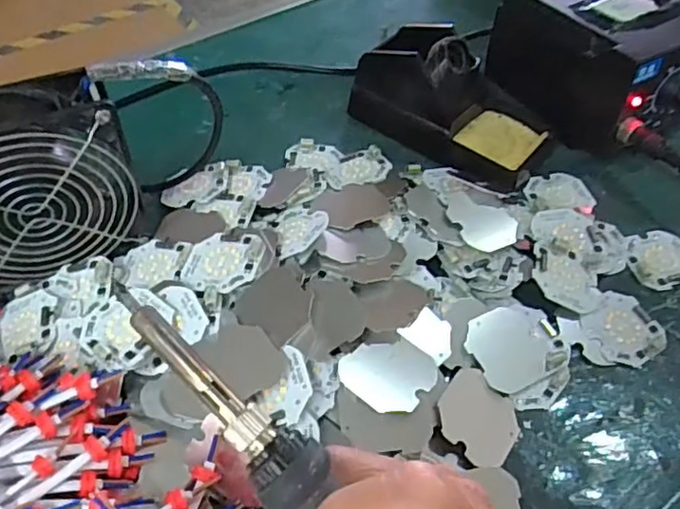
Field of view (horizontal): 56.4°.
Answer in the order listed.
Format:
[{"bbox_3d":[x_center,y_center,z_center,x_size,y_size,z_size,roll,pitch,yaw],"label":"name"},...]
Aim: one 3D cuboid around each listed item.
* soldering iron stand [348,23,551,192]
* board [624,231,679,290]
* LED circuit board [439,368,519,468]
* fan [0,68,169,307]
[{"bbox_3d":[0.087,-0.121,0.483,0.149,0.074,0.077,31,56,21],"label":"soldering iron stand"},{"bbox_3d":[0.220,0.002,0.433,0.048,0.004,0.045,-6,52,-8],"label":"board"},{"bbox_3d":[0.077,0.090,0.347,0.046,0.004,0.046,42,54,0],"label":"LED circuit board"},{"bbox_3d":[-0.178,-0.038,0.375,0.126,0.116,0.050,-21,55,-18],"label":"fan"}]

